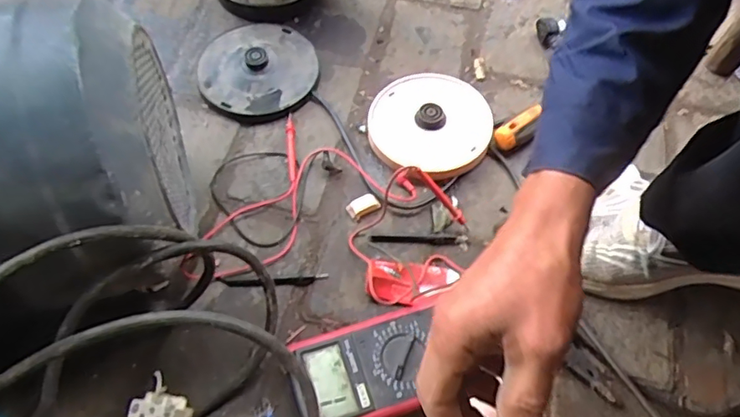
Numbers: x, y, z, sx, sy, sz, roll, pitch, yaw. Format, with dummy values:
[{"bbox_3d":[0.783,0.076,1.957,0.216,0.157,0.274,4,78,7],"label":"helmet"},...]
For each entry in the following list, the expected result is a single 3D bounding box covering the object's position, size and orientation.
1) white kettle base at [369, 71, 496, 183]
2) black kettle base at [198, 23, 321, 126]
[{"bbox_3d":[0.075,-0.108,0.638,0.137,0.032,0.144,29,65,14],"label":"white kettle base"},{"bbox_3d":[-0.141,-0.178,0.686,0.143,0.028,0.158,-20,63,-11],"label":"black kettle base"}]

